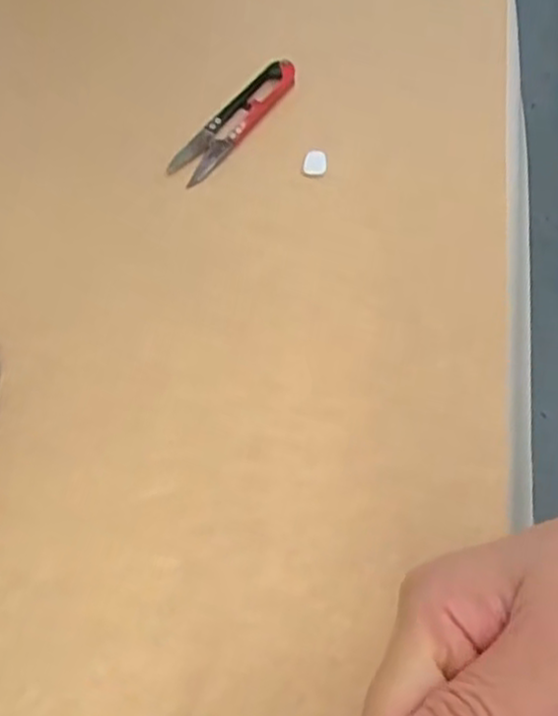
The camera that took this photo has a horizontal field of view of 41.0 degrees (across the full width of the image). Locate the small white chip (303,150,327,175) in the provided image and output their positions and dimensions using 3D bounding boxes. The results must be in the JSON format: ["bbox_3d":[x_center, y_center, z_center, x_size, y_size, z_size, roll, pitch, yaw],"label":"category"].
[{"bbox_3d":[0.021,-0.112,0.426,0.013,0.004,0.017,15,66,-6],"label":"small white chip"}]

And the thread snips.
[{"bbox_3d":[-0.025,-0.142,0.441,0.023,0.011,0.103,31,64,14],"label":"thread snips"}]

